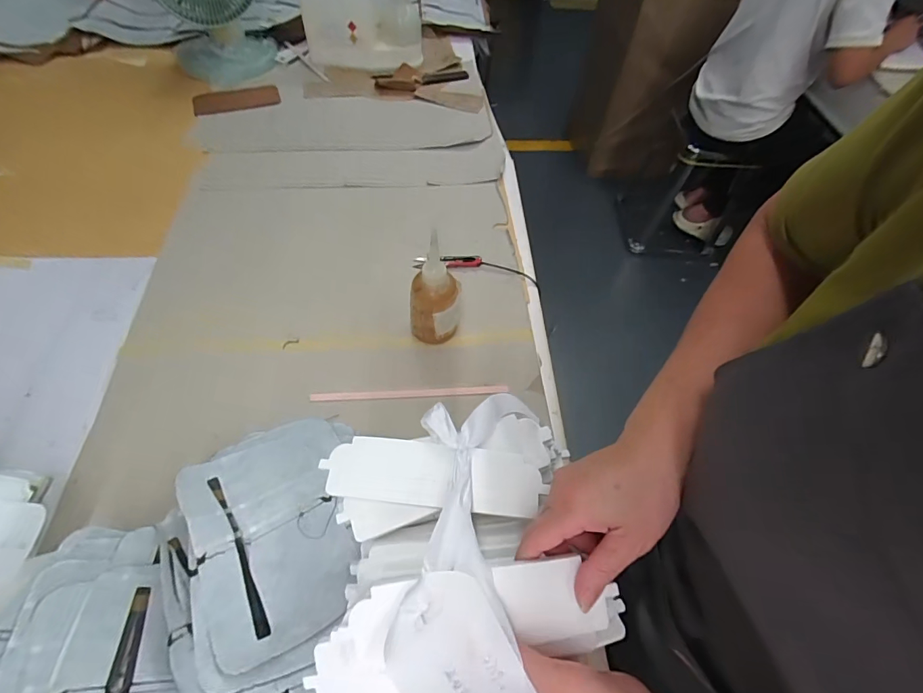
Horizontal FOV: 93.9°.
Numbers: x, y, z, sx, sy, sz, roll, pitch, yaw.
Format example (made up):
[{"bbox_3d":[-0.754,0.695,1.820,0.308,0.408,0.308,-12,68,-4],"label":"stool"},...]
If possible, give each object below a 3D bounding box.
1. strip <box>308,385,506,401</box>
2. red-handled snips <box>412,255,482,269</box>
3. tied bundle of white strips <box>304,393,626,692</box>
[{"bbox_3d":[-0.064,0.060,0.549,0.246,0.010,0.009,-1,57,-6],"label":"strip"},{"bbox_3d":[-0.022,-0.130,0.664,0.104,0.010,0.022,-1,57,-6],"label":"red-handled snips"},{"bbox_3d":[0.000,0.150,0.332,0.211,0.068,0.220,-5,58,-7],"label":"tied bundle of white strips"}]

